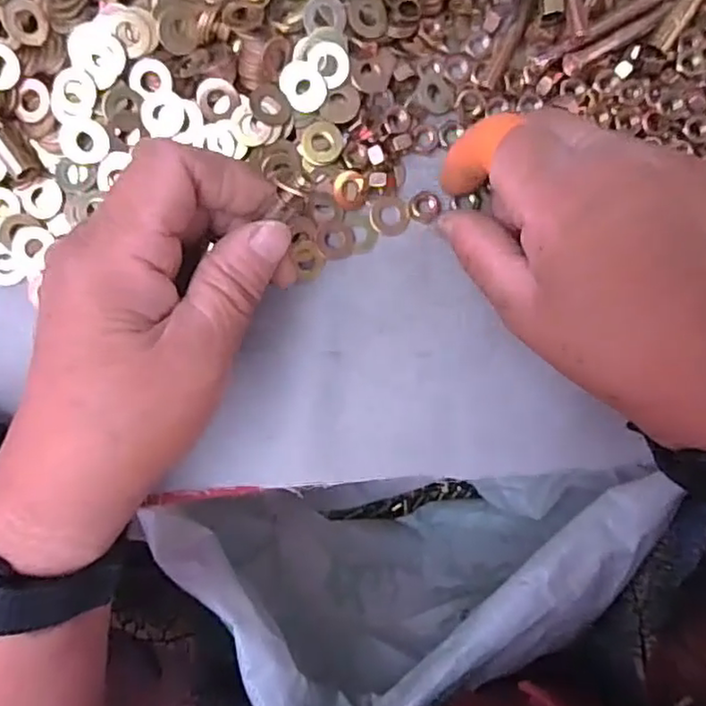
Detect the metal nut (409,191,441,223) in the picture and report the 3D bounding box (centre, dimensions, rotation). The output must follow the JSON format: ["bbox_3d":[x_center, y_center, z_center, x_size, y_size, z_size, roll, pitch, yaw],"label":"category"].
[{"bbox_3d":[0.031,-0.062,0.271,0.013,0.004,0.012,0,91,-4],"label":"metal nut"}]

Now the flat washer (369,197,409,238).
[{"bbox_3d":[0.016,-0.058,0.269,0.016,0.004,0.017,0,91,-4],"label":"flat washer"}]

